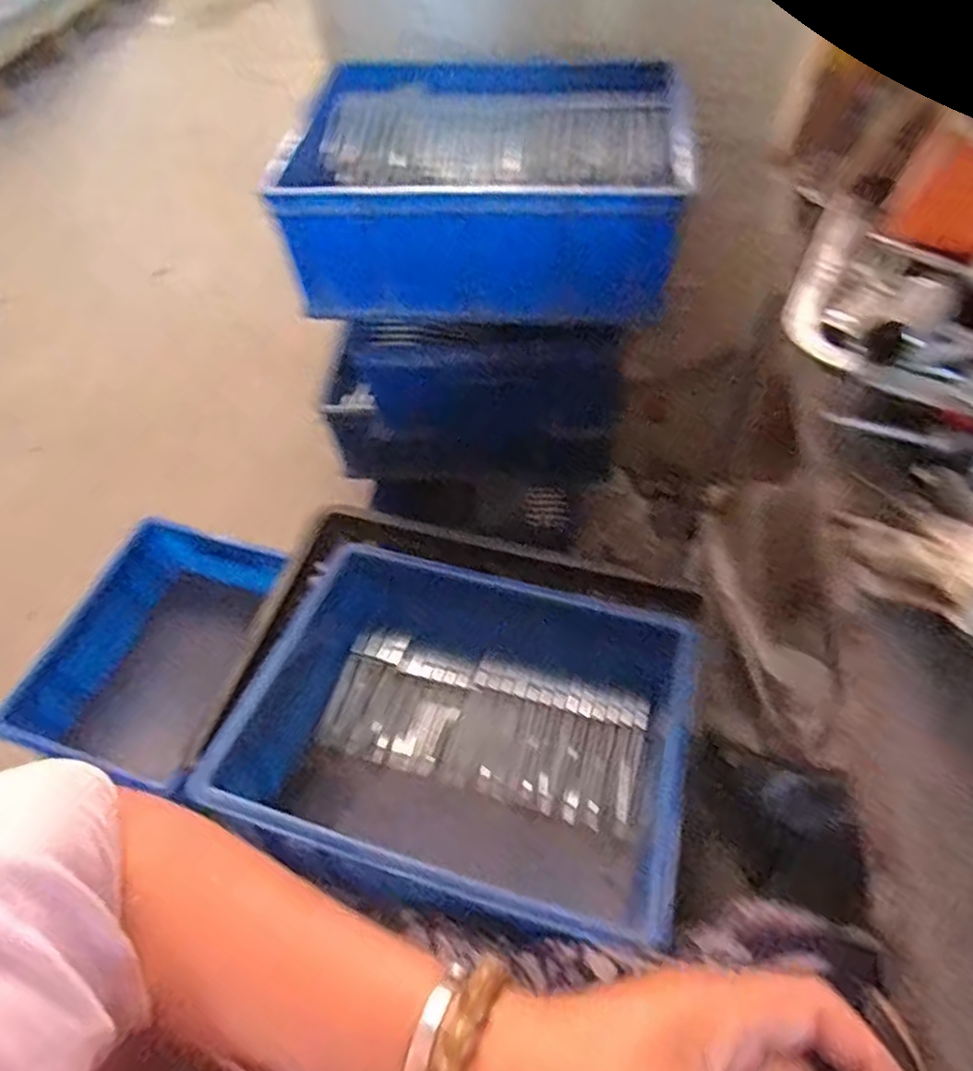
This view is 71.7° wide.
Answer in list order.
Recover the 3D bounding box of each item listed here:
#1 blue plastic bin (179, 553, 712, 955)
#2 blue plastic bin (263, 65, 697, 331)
[{"bbox_3d":[-0.036,0.157,0.572,0.382,0.152,0.263,15,58,13],"label":"blue plastic bin"},{"bbox_3d":[-0.001,-0.359,0.725,0.399,0.136,0.256,-2,56,2],"label":"blue plastic bin"}]

